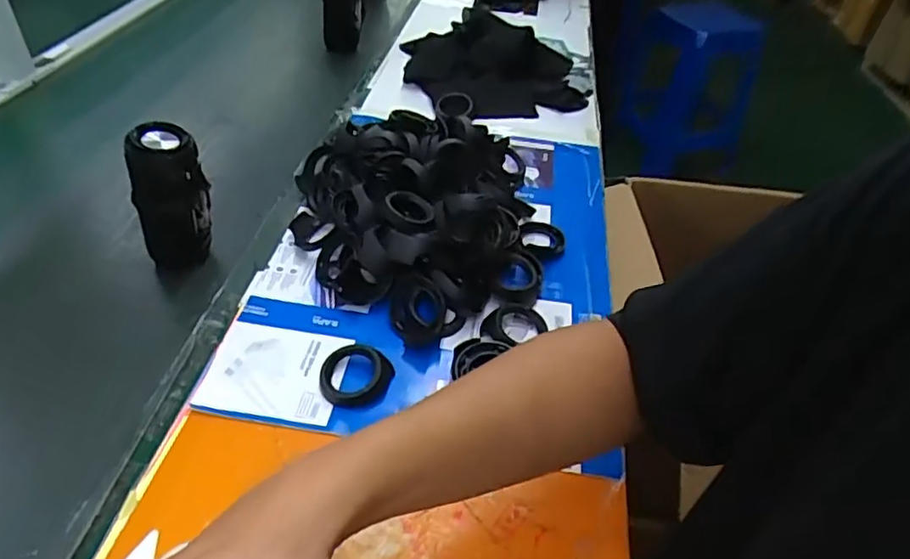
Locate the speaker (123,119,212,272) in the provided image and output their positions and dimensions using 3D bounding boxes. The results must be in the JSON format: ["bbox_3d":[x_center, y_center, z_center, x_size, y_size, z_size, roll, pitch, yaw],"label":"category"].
[{"bbox_3d":[-0.290,-0.086,0.631,0.064,0.133,0.057,5,42,1],"label":"speaker"}]

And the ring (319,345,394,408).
[{"bbox_3d":[-0.088,0.086,0.544,0.062,0.022,0.054,3,42,-1],"label":"ring"}]

